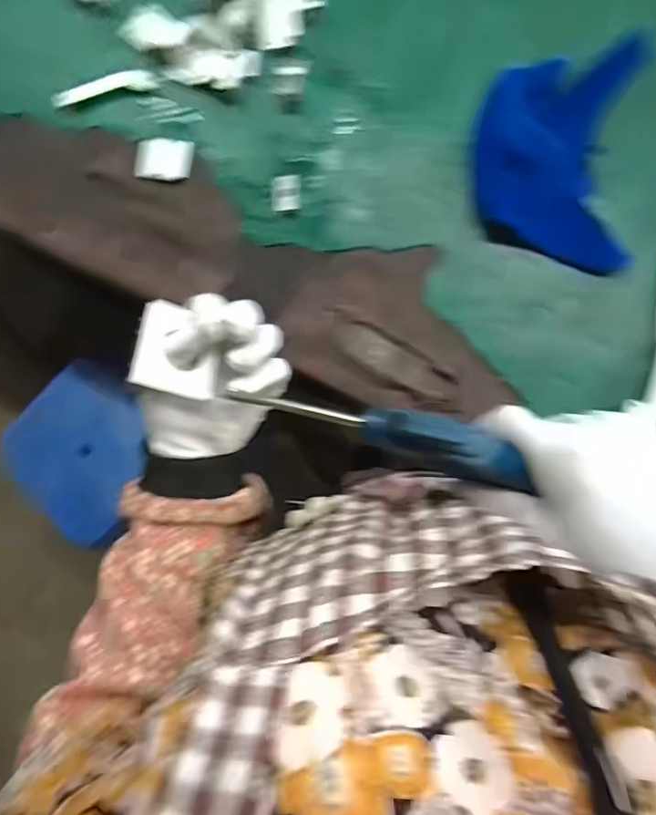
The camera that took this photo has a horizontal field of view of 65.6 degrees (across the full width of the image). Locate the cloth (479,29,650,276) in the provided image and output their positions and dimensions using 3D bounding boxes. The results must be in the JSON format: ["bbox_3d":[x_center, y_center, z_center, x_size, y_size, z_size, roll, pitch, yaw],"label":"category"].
[{"bbox_3d":[0.219,-0.236,0.489,0.141,0.033,0.192,1,92,6],"label":"cloth"}]

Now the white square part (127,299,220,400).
[{"bbox_3d":[-0.098,-0.039,0.339,0.055,0.005,0.061,15,70,-31],"label":"white square part"}]

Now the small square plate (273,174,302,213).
[{"bbox_3d":[-0.043,-0.227,0.539,0.029,0.010,0.038,2,92,6],"label":"small square plate"}]

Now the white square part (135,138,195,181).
[{"bbox_3d":[-0.178,-0.269,0.551,0.061,0.004,0.043,8,93,6],"label":"white square part"}]

